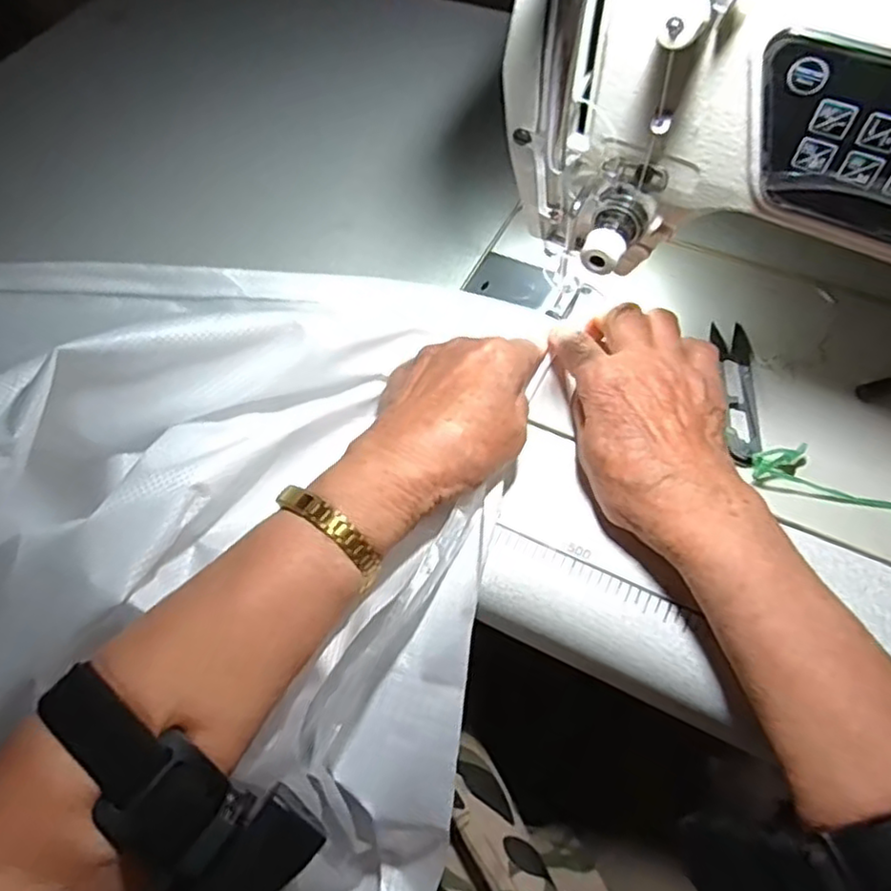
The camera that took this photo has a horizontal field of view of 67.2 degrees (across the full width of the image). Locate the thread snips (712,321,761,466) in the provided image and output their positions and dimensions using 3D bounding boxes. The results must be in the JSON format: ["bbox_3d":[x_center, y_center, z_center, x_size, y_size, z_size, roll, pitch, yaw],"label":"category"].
[{"bbox_3d":[0.172,-0.034,0.392,0.022,0.009,0.103,7,61,2],"label":"thread snips"}]

